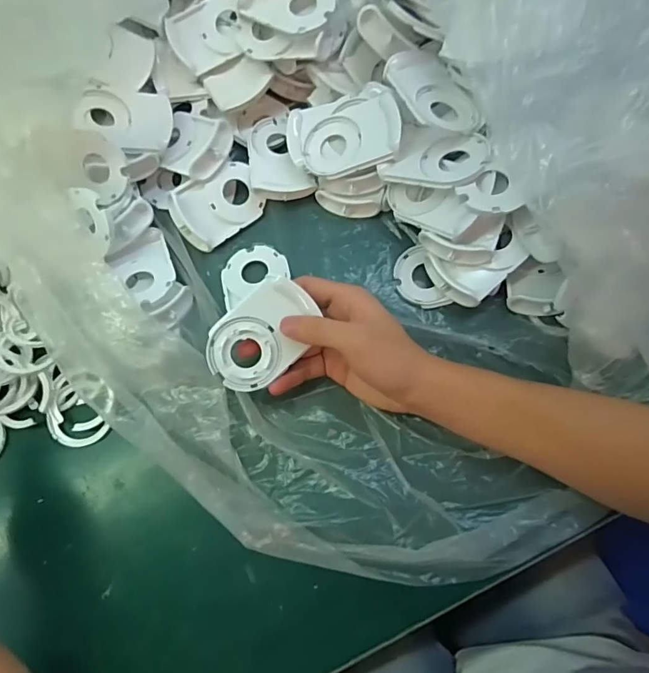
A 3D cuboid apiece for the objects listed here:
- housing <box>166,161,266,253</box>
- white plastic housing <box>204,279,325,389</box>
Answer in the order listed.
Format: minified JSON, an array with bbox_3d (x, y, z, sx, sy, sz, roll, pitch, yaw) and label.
[{"bbox_3d":[-0.093,-0.115,0.407,0.077,0.014,0.056,-36,98,-14],"label":"housing"},{"bbox_3d":[-0.045,0.000,0.329,0.080,0.016,0.055,-41,100,-4],"label":"white plastic housing"}]

